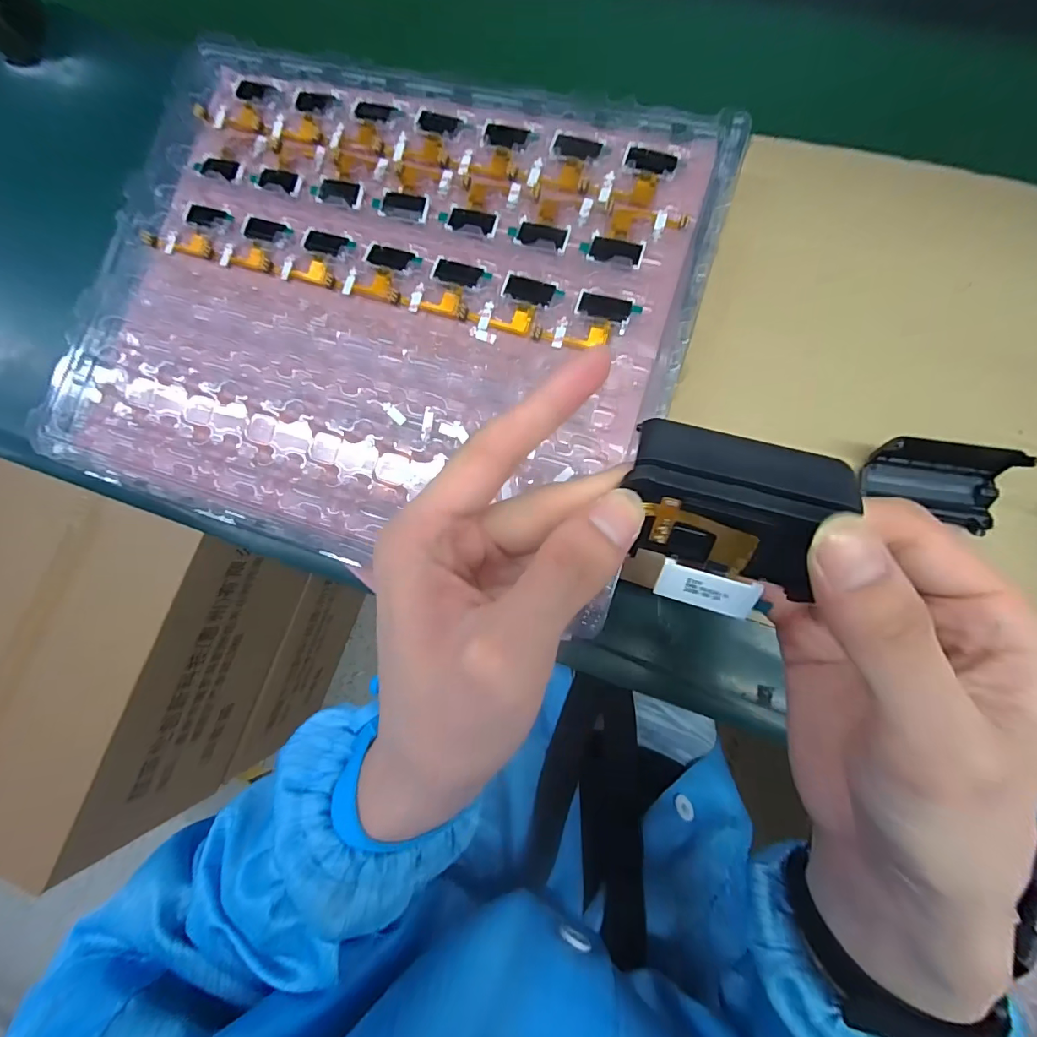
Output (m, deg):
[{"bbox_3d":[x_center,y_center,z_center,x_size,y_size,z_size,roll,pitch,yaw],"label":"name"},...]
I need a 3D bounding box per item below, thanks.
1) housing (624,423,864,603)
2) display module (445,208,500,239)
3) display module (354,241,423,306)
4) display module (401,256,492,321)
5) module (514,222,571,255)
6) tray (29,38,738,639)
[{"bbox_3d":[0.066,-0.006,0.146,0.063,0.015,0.044,18,86,9],"label":"housing"},{"bbox_3d":[-0.029,-0.183,0.288,0.031,0.004,0.017,15,85,9],"label":"display module"},{"bbox_3d":[-0.082,-0.153,0.290,0.036,0.004,0.033,22,86,9],"label":"display module"},{"bbox_3d":[-0.044,-0.140,0.285,0.044,0.004,0.038,24,87,9],"label":"display module"},{"bbox_3d":[0.014,-0.170,0.281,0.031,0.004,0.015,17,86,9],"label":"module"},{"bbox_3d":[-0.086,-0.133,0.290,0.368,0.016,0.299,17,86,9],"label":"tray"}]

